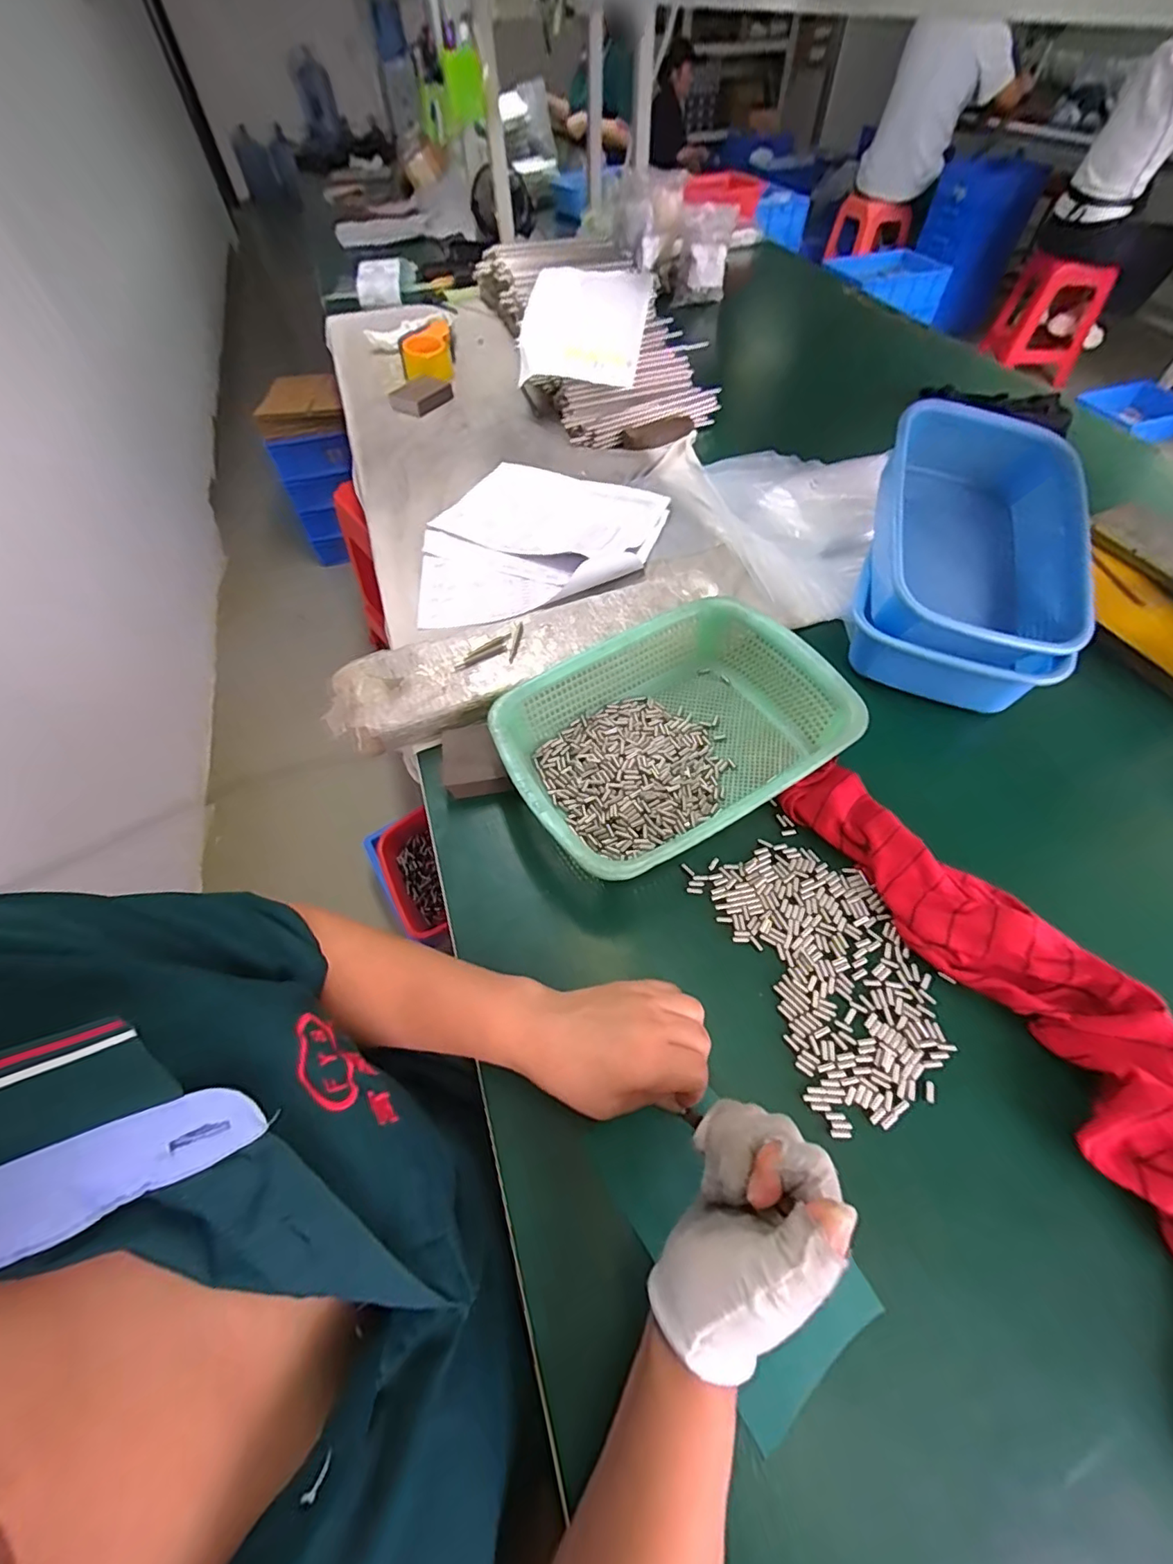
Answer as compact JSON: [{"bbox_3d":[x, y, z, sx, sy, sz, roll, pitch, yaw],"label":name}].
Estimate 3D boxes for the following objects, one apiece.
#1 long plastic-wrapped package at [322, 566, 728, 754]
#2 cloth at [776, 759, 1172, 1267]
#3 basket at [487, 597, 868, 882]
[{"bbox_3d":[-0.059,-0.154,0.598,0.448,0.044,0.110,-27,61,-15],"label":"long plastic-wrapped package"},{"bbox_3d":[0.335,0.195,0.362,0.139,0.043,0.553,-17,58,-9],"label":"cloth"},{"bbox_3d":[0.076,-0.041,0.501,0.297,0.078,0.219,-27,61,-15],"label":"basket"}]

